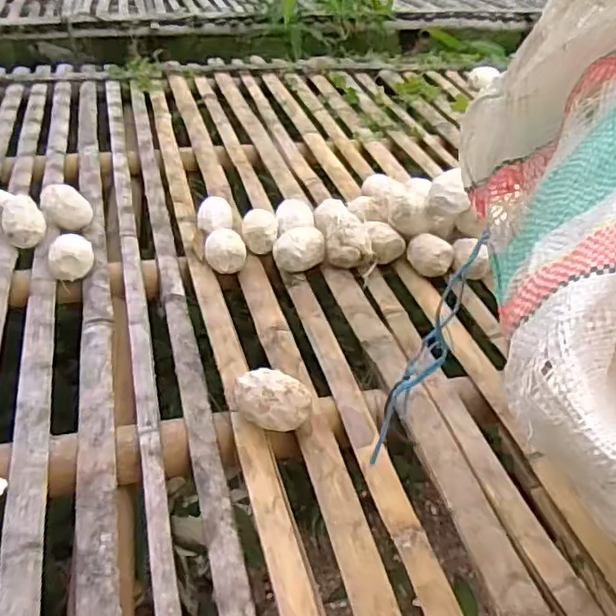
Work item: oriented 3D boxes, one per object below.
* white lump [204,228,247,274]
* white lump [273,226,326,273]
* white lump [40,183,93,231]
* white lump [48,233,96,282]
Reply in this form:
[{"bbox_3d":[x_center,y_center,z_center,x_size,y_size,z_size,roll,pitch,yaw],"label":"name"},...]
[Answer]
[{"bbox_3d":[-0.130,-0.090,0.986,0.067,0.055,0.060,2,41,-6],"label":"white lump"},{"bbox_3d":[-0.014,-0.092,0.995,0.080,0.053,0.071,-15,45,-23],"label":"white lump"},{"bbox_3d":[-0.409,-0.170,1.058,0.080,0.069,0.060,-26,50,-32],"label":"white lump"},{"bbox_3d":[-0.365,-0.079,0.961,0.069,0.049,0.081,-12,44,-20],"label":"white lump"}]

